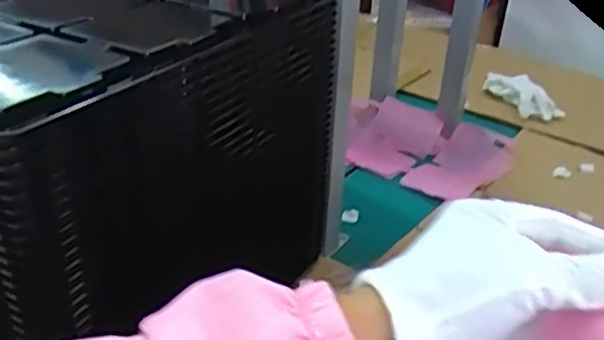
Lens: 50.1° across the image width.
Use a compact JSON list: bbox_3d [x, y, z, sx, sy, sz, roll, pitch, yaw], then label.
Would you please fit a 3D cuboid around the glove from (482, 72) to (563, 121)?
[{"bbox_3d":[0.363,-0.126,1.058,0.067,0.028,0.132,-9,33,-22],"label":"glove"}]

